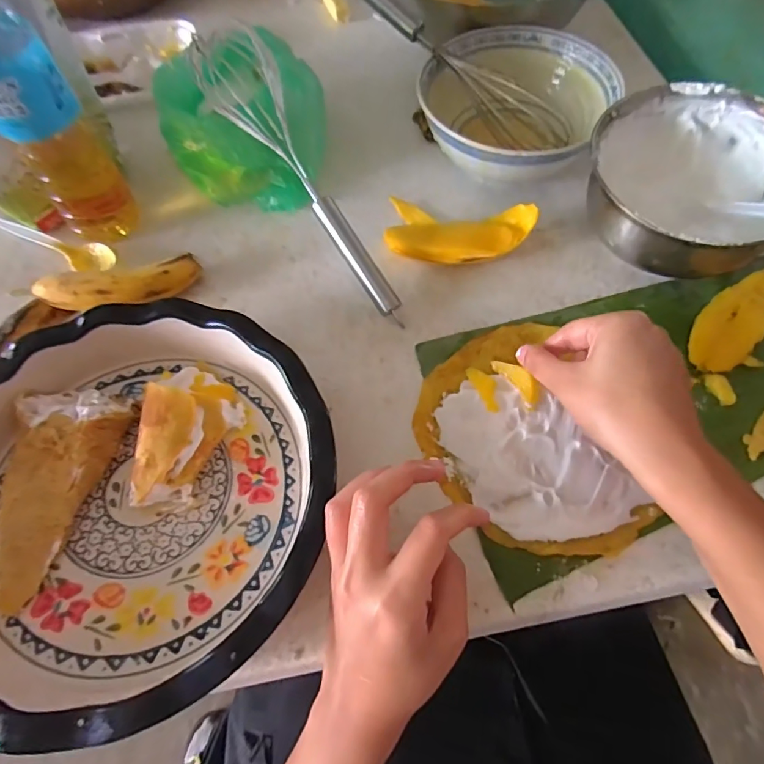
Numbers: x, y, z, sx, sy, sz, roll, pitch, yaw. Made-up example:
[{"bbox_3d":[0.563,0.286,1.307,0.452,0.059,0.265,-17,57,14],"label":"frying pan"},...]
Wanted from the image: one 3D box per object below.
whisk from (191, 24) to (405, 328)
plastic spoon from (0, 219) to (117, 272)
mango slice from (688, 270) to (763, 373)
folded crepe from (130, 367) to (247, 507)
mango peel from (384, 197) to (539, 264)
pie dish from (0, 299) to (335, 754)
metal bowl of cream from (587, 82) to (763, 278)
[{"bbox_3d":[-0.064,-0.165,0.380,0.058,0.057,0.277,-33,87,-14],"label":"whisk"},{"bbox_3d":[-0.292,-0.125,0.419,0.121,0.014,0.027,20,66,11],"label":"plastic spoon"},{"bbox_3d":[0.270,-0.047,0.365,0.043,0.009,0.111,41,72,19],"label":"mango slice"},{"bbox_3d":[-0.130,0.032,0.327,0.061,0.023,0.099,-3,64,0],"label":"folded crepe"},{"bbox_3d":[0.063,-0.129,0.414,0.122,0.031,0.066,17,66,9],"label":"mango peel"},{"bbox_3d":[-0.158,0.065,0.299,0.248,0.050,0.241,-1,64,1],"label":"pie dish"},{"bbox_3d":[0.241,-0.154,0.381,0.152,0.069,0.151,-1,64,1],"label":"metal bowl of cream"}]

